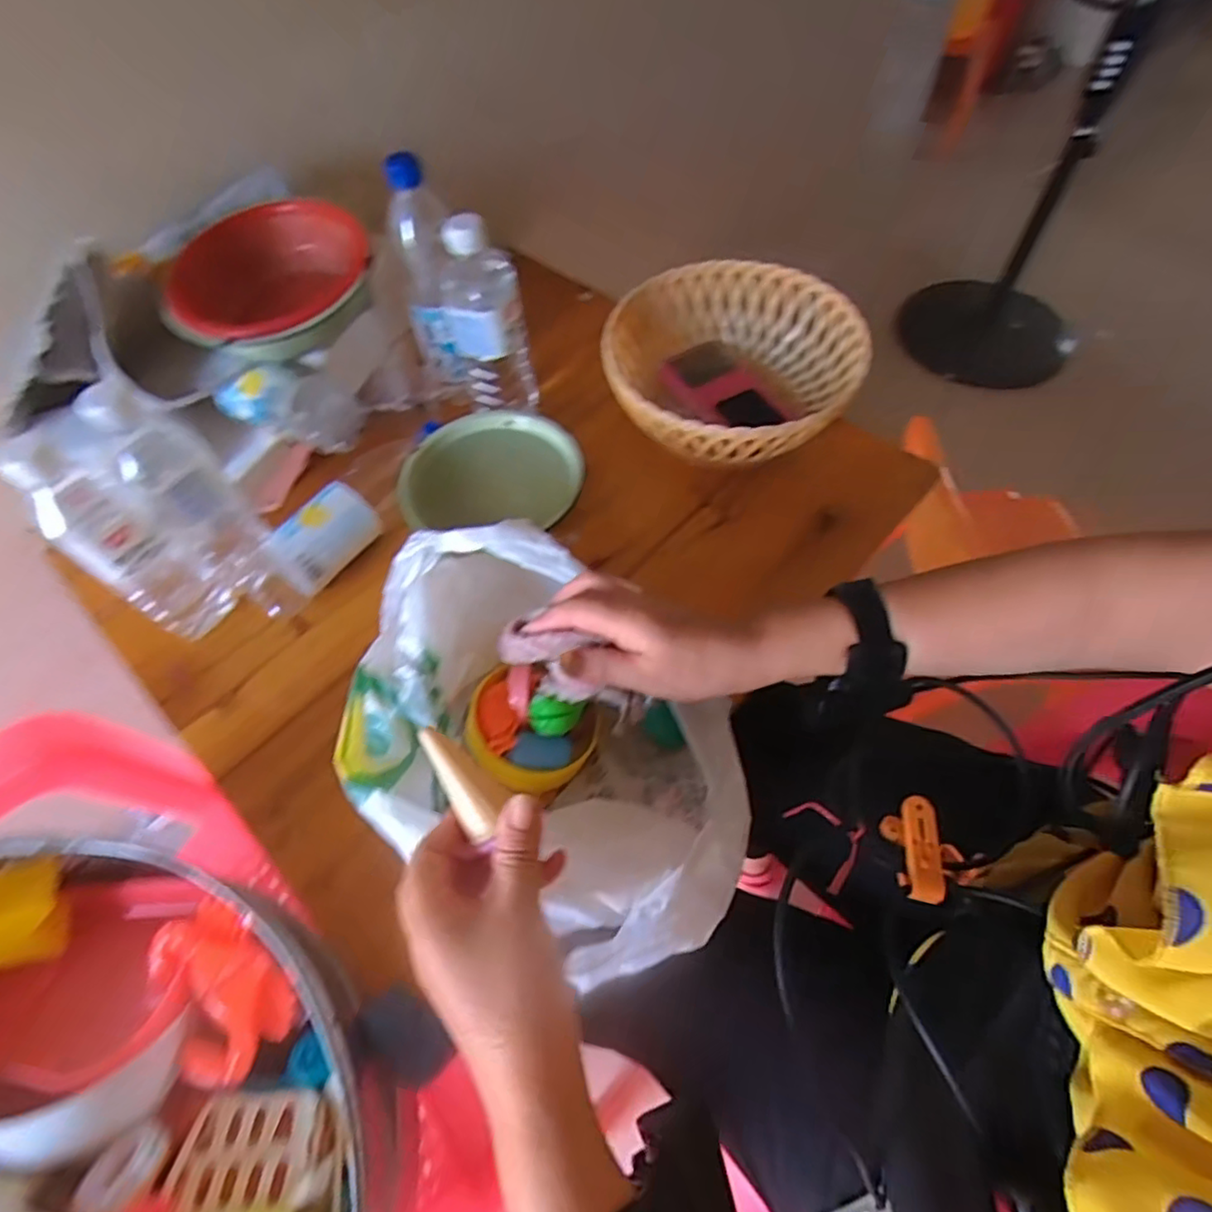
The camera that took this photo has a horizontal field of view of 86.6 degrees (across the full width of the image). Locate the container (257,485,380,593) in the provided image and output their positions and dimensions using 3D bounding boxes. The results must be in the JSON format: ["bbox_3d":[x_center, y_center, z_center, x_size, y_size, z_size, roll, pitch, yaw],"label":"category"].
[{"bbox_3d":[-0.262,-0.061,0.606,0.058,0.053,0.099,37,66,21],"label":"container"}]

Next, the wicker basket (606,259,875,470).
[{"bbox_3d":[0.129,-0.241,0.668,0.248,0.091,0.251,-1,59,1],"label":"wicker basket"}]

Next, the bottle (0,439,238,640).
[{"bbox_3d":[-0.393,-0.050,0.522,0.065,0.221,0.063,26,63,17],"label":"bottle"}]

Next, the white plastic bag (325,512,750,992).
[{"bbox_3d":[-0.050,0.096,0.453,0.318,0.133,0.207,39,67,22],"label":"white plastic bag"}]

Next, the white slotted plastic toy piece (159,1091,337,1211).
[{"bbox_3d":[-0.192,0.300,0.354,0.080,0.023,0.050,-6,37,1],"label":"white slotted plastic toy piece"}]

